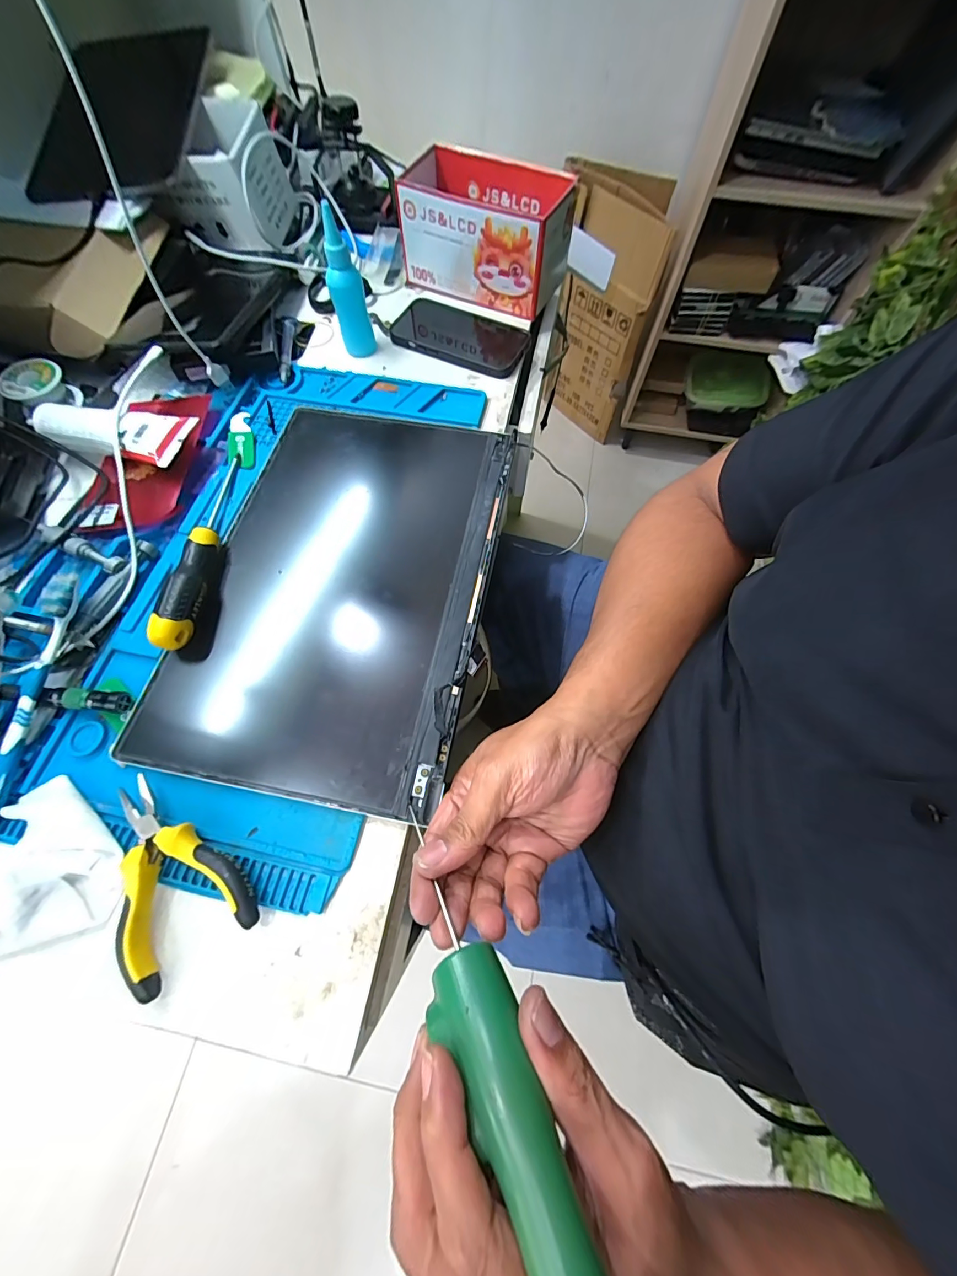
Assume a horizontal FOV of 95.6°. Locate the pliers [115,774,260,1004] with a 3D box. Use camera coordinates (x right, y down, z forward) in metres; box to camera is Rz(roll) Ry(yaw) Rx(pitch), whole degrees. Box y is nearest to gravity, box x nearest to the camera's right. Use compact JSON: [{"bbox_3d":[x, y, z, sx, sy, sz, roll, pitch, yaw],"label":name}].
[{"bbox_3d":[-0.189,0.140,0.267,0.069,0.016,0.115,-31,69,-13],"label":"pliers"}]

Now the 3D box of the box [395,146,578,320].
[{"bbox_3d":[0.003,-0.462,0.495,0.198,0.089,0.102,25,69,11],"label":"box"}]

